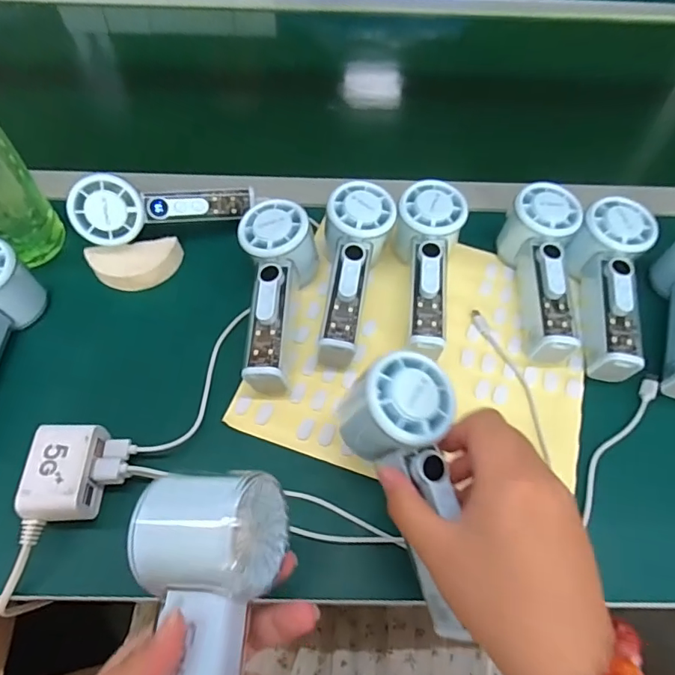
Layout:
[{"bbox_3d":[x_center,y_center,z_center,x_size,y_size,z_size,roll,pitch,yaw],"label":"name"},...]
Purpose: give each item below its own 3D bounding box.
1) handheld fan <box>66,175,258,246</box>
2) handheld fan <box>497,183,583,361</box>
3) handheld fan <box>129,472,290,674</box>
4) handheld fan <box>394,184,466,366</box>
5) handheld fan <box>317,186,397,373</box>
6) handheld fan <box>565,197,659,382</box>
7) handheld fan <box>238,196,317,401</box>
[{"bbox_3d":[-0.154,-0.118,0.431,0.150,0.057,0.041,-9,17,-24],"label":"handheld fan"},{"bbox_3d":[0.170,-0.054,0.404,0.056,0.061,0.152,12,57,6],"label":"handheld fan"},{"bbox_3d":[-0.060,0.138,0.210,0.057,0.051,0.147,4,73,1],"label":"handheld fan"},{"bbox_3d":[0.076,-0.055,0.409,0.052,0.050,0.157,5,70,2],"label":"handheld fan"},{"bbox_3d":[0.011,-0.051,0.402,0.056,0.052,0.160,9,71,4],"label":"handheld fan"},{"bbox_3d":[0.229,-0.042,0.404,0.057,0.048,0.160,9,71,4],"label":"handheld fan"},{"bbox_3d":[-0.051,-0.033,0.391,0.061,0.056,0.157,4,71,1],"label":"handheld fan"}]

